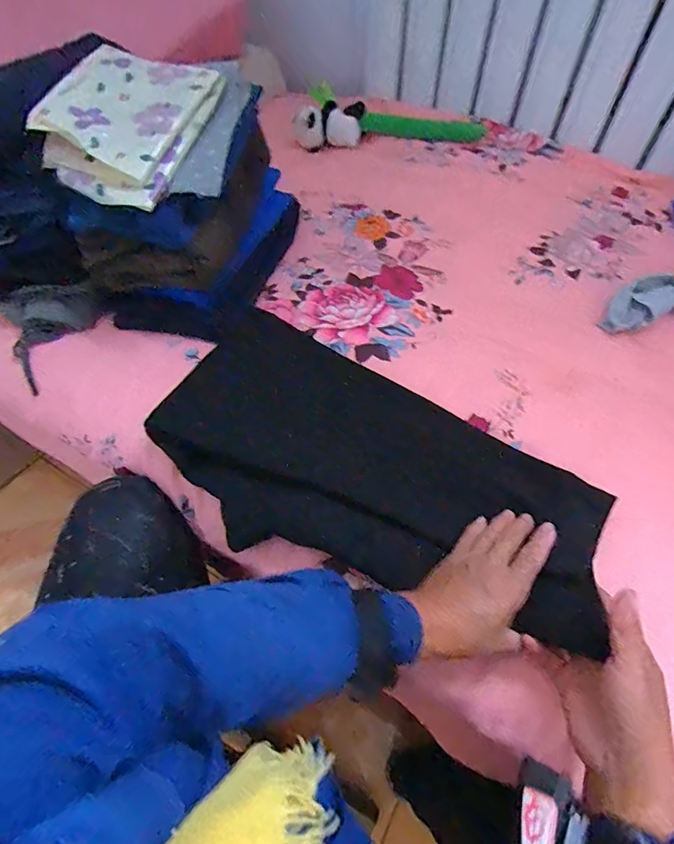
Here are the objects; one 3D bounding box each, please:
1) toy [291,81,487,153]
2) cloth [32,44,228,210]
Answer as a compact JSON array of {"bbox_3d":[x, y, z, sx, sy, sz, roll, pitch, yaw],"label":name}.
[{"bbox_3d":[0.102,-0.590,0.900,0.364,0.062,0.114,1,58,1],"label":"toy"},{"bbox_3d":[-0.243,-0.346,0.532,0.166,0.041,0.203,21,77,4],"label":"cloth"}]

